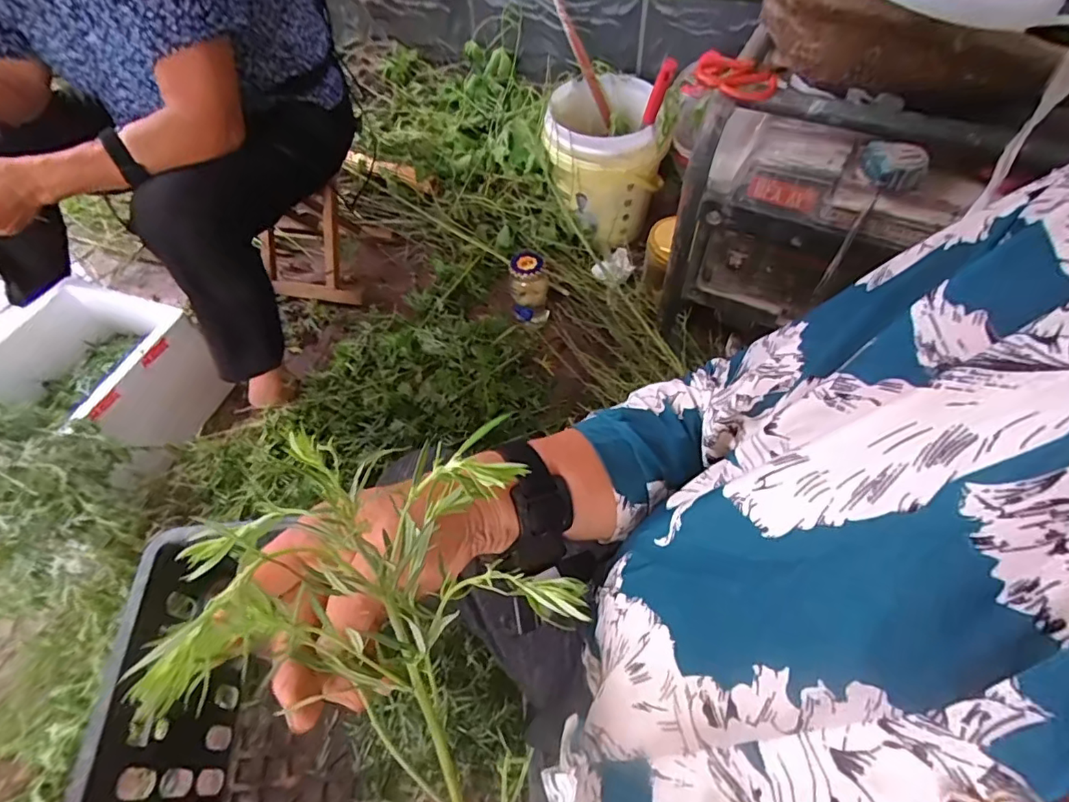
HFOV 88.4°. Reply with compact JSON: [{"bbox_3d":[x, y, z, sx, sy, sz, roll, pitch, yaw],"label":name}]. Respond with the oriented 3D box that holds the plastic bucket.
[{"bbox_3d":[0.151,-0.543,1.268,0.245,0.277,0.245,-1,56,1],"label":"plastic bucket"}]

